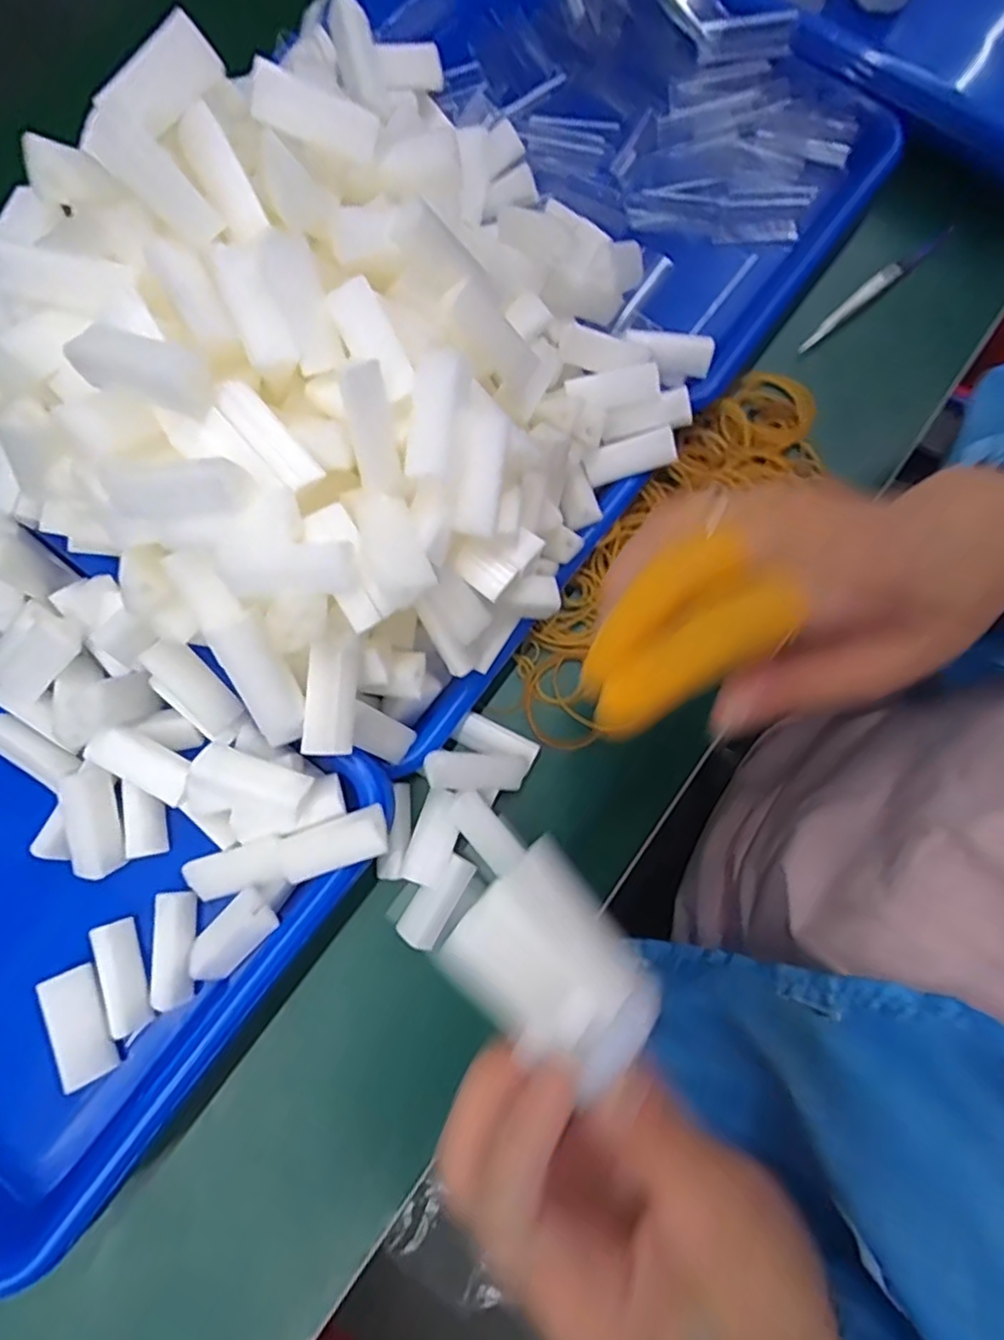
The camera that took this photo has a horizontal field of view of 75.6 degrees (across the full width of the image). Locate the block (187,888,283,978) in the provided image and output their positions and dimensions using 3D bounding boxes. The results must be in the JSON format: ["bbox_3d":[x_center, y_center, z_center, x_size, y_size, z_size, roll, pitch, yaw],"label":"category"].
[{"bbox_3d":[-0.115,0.114,0.274,0.046,0.012,0.021,-44,80,18],"label":"block"}]

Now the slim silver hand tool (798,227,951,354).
[{"bbox_3d":[0.222,-0.226,0.377,0.120,0.015,0.010,-40,81,-7],"label":"slim silver hand tool"}]

